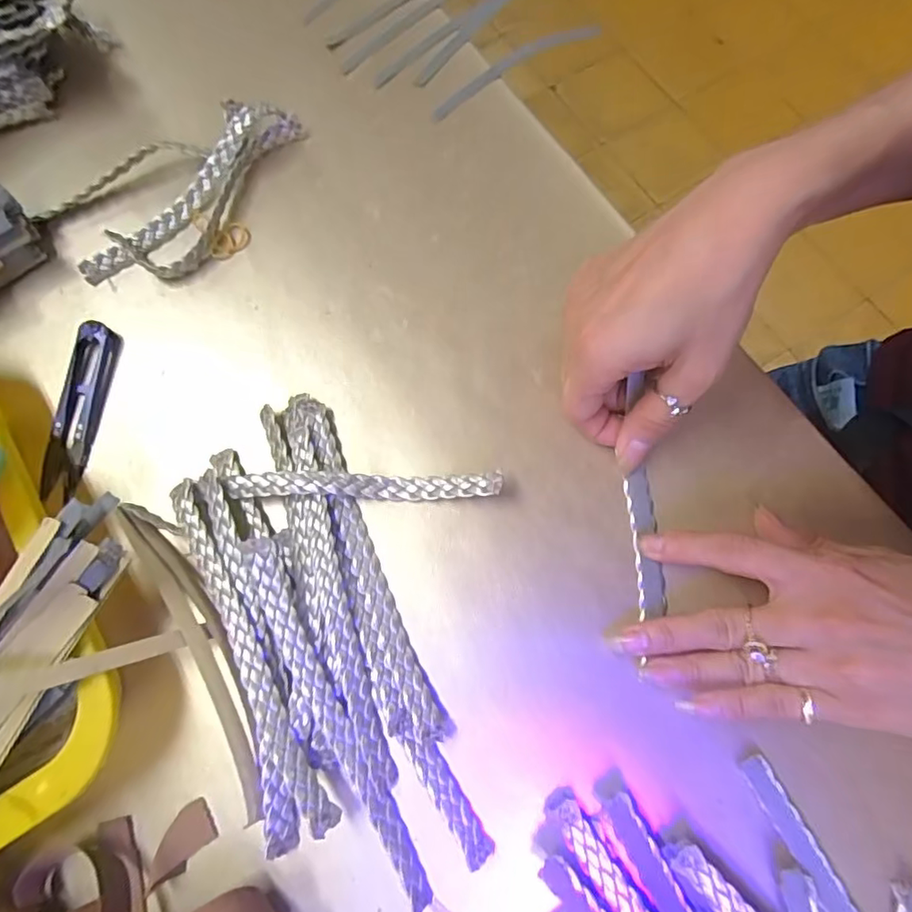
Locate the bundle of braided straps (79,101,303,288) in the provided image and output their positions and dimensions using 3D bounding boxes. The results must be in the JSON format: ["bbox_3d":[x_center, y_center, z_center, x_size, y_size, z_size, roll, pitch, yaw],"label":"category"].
[{"bbox_3d":[-0.153,-0.155,0.335,0.052,0.025,0.153,38,78,12],"label":"bundle of braided straps"}]

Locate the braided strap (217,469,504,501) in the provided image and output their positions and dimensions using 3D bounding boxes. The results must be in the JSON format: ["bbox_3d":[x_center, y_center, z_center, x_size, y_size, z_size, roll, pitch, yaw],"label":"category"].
[{"bbox_3d":[-0.048,0.015,0.285,0.139,0.016,0.013,0,73,2],"label":"braided strap"}]

